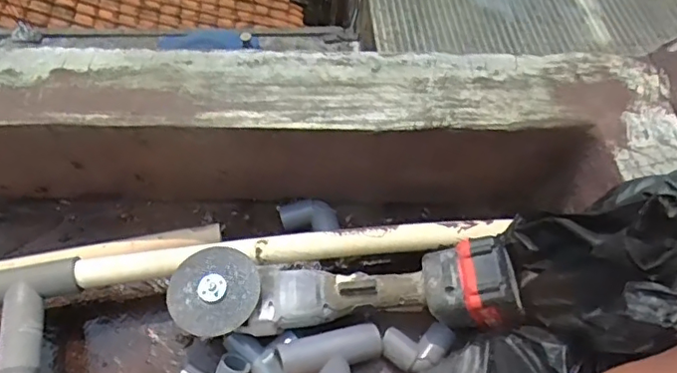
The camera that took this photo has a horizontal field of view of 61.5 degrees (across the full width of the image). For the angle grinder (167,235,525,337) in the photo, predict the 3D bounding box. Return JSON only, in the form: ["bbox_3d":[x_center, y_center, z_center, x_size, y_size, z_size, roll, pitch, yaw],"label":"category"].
[{"bbox_3d":[0.011,0.107,0.626,0.384,0.092,0.095,-2,61,-3],"label":"angle grinder"}]

